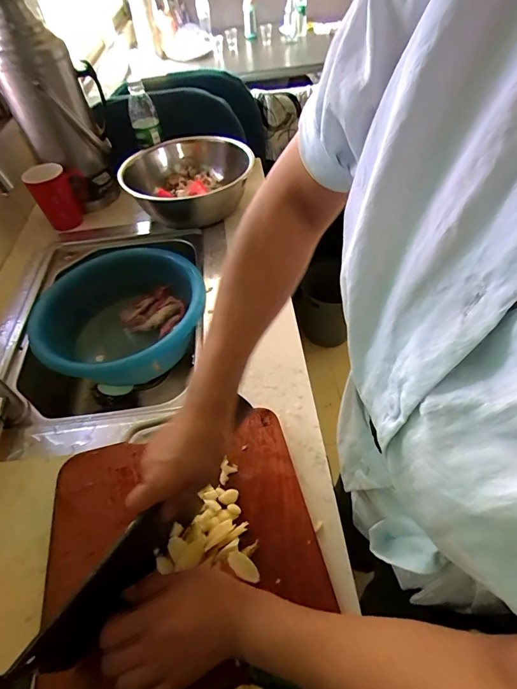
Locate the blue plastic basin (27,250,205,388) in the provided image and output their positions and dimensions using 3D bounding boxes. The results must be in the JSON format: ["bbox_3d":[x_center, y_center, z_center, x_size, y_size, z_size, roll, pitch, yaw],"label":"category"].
[{"bbox_3d":[-0.260,-0.041,0.747,0.316,0.130,0.317,-3,50,3],"label":"blue plastic basin"}]

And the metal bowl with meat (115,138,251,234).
[{"bbox_3d":[-0.155,-0.363,0.875,0.269,0.120,0.278,-3,50,3],"label":"metal bowl with meat"}]

